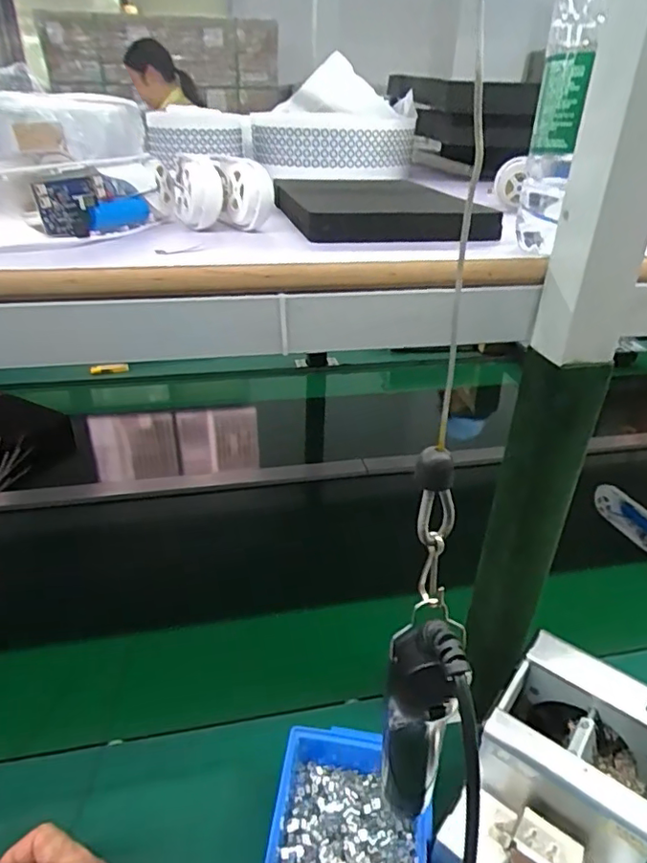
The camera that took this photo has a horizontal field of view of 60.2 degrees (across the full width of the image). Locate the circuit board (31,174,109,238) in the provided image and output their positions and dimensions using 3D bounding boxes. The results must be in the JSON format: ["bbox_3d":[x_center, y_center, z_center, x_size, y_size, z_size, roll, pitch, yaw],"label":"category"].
[{"bbox_3d":[-0.165,-0.152,0.377,0.009,0.035,0.057,10,33,28],"label":"circuit board"}]

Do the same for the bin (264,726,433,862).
[{"bbox_3d":[0.020,0.332,0.458,0.125,0.074,0.138,6,33,5],"label":"bin"}]

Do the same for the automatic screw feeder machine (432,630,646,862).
[{"bbox_3d":[0.179,0.296,0.440,0.123,0.150,0.184,24,39,29],"label":"automatic screw feeder machine"}]

